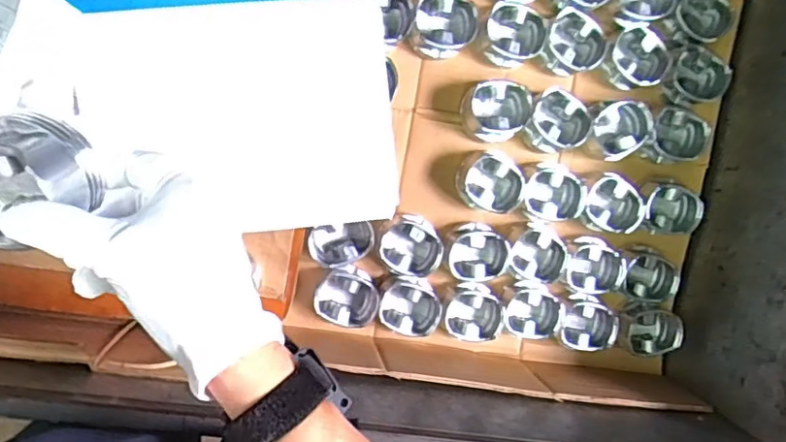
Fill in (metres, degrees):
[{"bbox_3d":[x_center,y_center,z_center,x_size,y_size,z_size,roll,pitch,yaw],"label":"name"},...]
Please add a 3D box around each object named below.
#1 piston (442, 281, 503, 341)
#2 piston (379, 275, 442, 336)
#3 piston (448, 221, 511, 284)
[{"bbox_3d":[0.103,0.115,0.735,0.065,0.038,0.069,-1,97,-7],"label":"piston"},{"bbox_3d":[0.023,0.104,0.726,0.067,0.049,0.066,25,93,-9],"label":"piston"},{"bbox_3d":[0.104,0.040,0.725,0.072,0.040,0.072,4,96,-7],"label":"piston"}]

